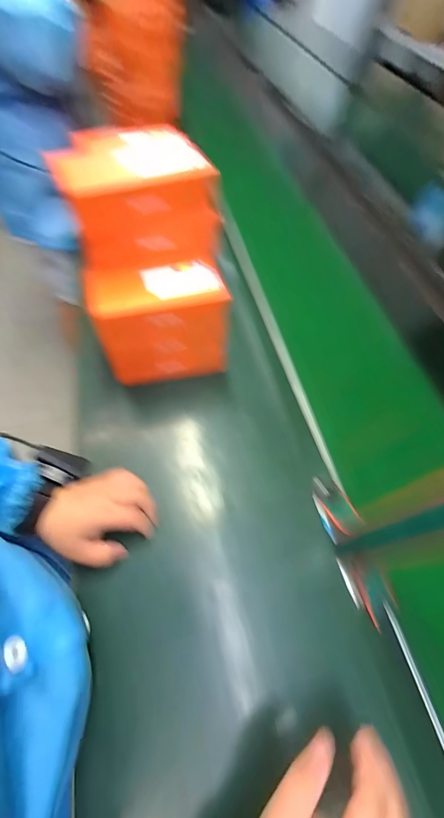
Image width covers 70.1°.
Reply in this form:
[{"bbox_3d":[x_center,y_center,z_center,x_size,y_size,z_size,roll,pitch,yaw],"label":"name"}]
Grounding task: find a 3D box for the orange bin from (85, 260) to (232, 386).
[{"bbox_3d":[-0.096,-0.140,0.524,0.192,0.162,0.114,-7,60,-8],"label":"orange bin"}]

